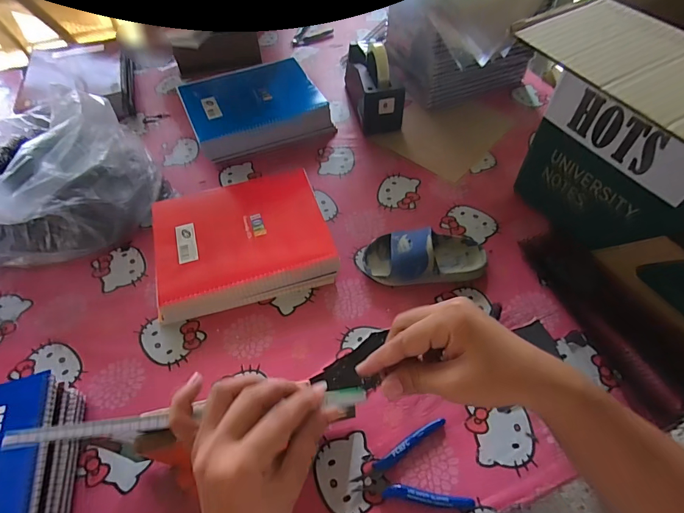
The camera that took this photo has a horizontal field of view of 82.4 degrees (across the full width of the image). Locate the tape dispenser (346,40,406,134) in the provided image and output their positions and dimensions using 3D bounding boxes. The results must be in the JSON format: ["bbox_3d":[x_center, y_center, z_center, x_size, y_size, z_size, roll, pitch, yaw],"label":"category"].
[{"bbox_3d":[0.060,-0.355,0.789,0.079,0.124,0.196,-10,54,-5],"label":"tape dispenser"}]

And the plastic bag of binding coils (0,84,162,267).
[{"bbox_3d":[-0.464,-0.134,0.620,0.291,0.162,0.262,3,54,4],"label":"plastic bag of binding coils"}]

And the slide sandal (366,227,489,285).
[{"bbox_3d":[0.122,-0.003,0.567,0.172,0.062,0.082,-1,54,1],"label":"slide sandal"}]

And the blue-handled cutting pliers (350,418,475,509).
[{"bbox_3d":[0.070,0.233,0.420,0.114,0.016,0.086,-11,55,-6],"label":"blue-handled cutting pliers"}]

